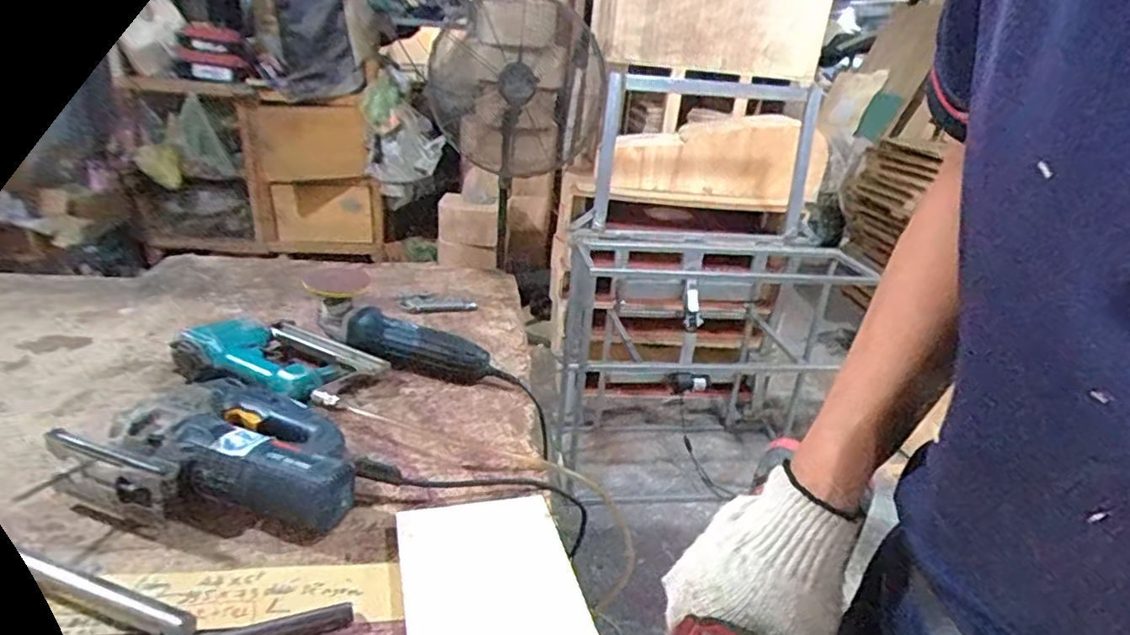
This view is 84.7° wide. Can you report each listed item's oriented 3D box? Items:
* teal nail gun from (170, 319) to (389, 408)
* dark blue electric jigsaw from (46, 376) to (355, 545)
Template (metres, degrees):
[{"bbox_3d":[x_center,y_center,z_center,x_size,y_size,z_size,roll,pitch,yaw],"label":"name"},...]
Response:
[{"bbox_3d":[-0.364,0.058,0.804,0.231,0.057,0.164,18,27,25],"label":"teal nail gun"},{"bbox_3d":[-0.327,0.134,0.634,0.263,0.071,0.178,10,24,8],"label":"dark blue electric jigsaw"}]

